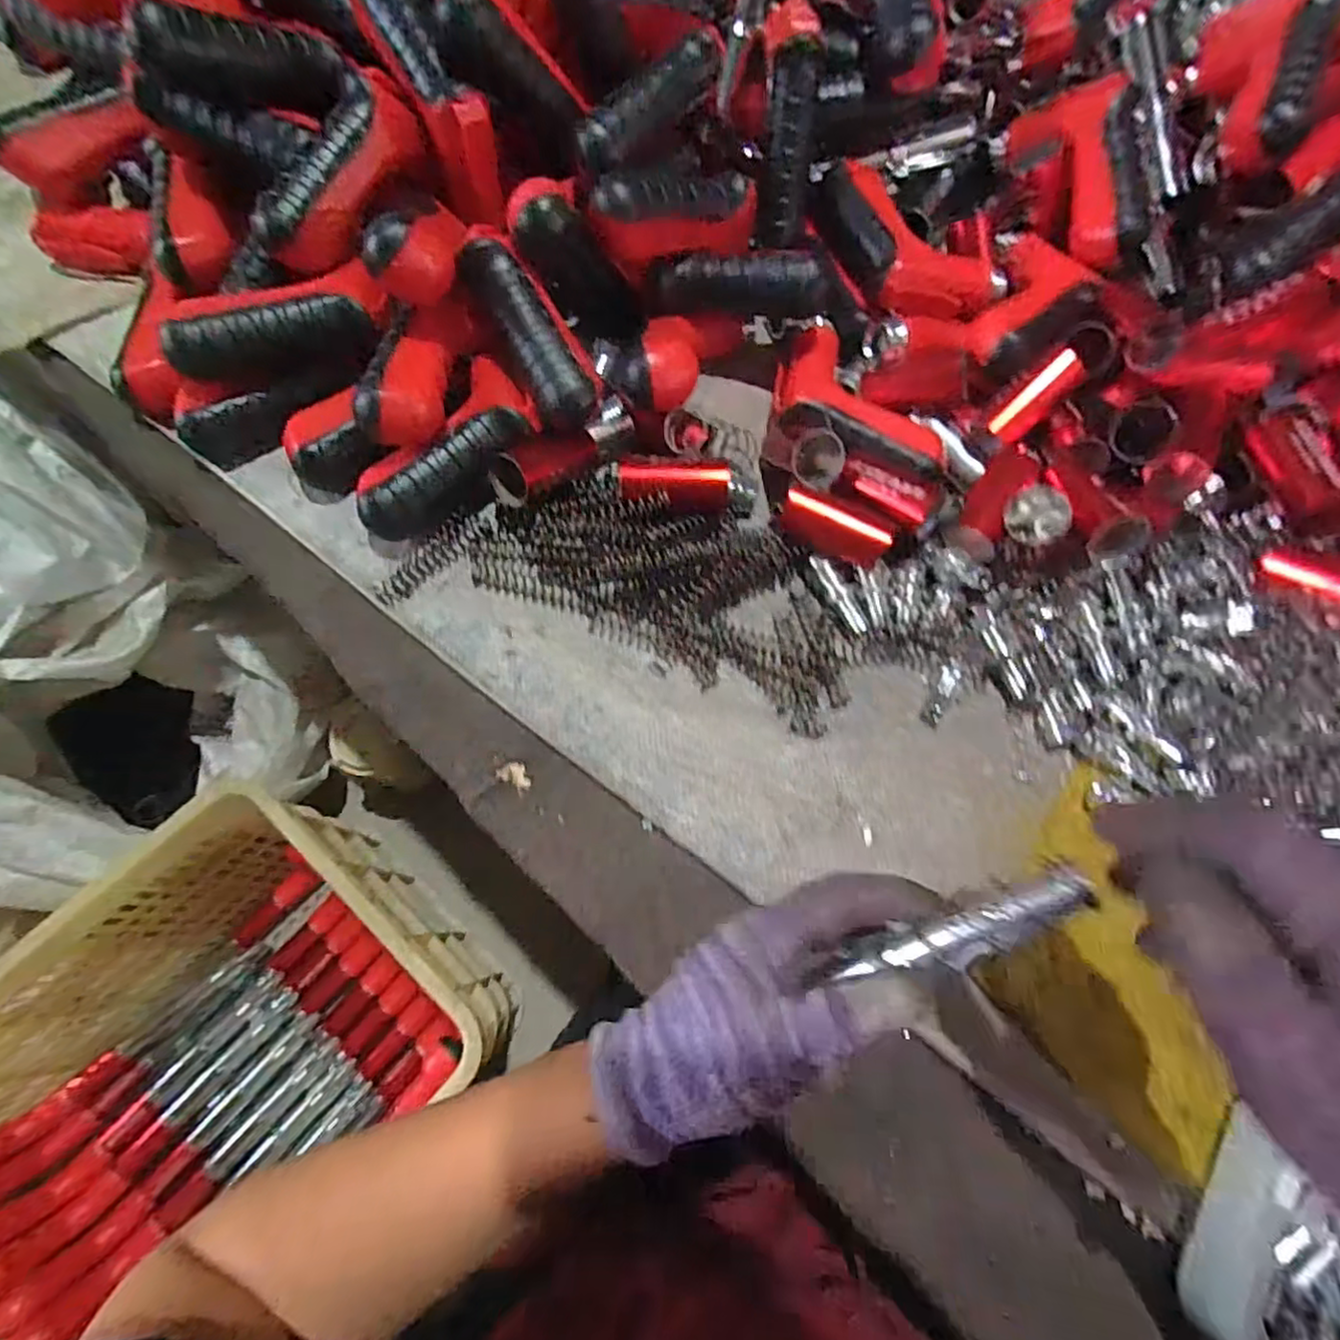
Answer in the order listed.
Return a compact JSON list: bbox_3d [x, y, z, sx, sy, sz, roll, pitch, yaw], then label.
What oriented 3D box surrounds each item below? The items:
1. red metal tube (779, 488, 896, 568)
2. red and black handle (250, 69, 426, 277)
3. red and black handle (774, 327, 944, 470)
[{"bbox_3d":[0.094,-0.079,0.381,0.060,0.031,0.029,24,70,5],"label":"red metal tube"},{"bbox_3d":[-0.184,-0.276,0.370,0.034,0.043,0.111,21,78,51],"label":"red and black handle"},{"bbox_3d":[0.116,-0.164,0.418,0.069,0.028,0.123,-39,77,-16],"label":"red and black handle"}]

